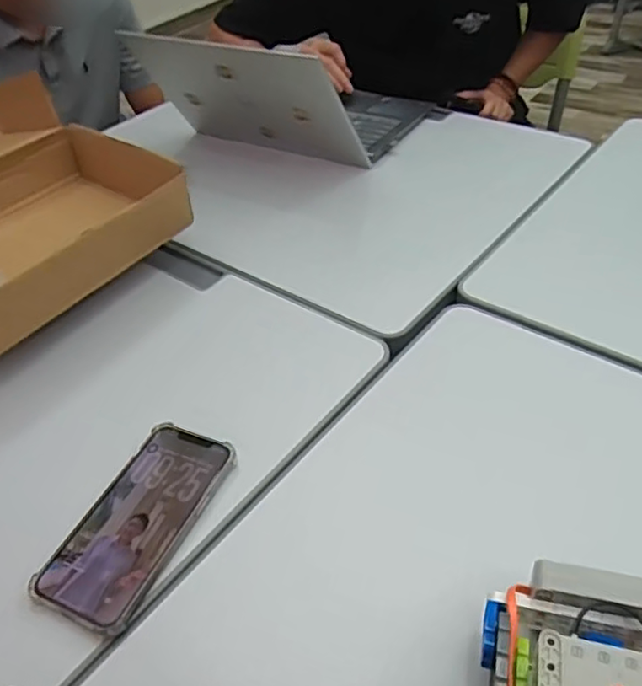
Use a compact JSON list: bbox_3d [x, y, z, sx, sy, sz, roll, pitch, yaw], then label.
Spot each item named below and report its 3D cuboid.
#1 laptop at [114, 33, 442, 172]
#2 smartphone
[{"bbox_3d":[-0.048,-0.391,0.921,0.344,0.159,0.294,21,50,27],"label":"laptop"},{"bbox_3d":[-0.137,0.132,0.475,0.080,0.014,0.161,16,48,22],"label":"smartphone"}]

